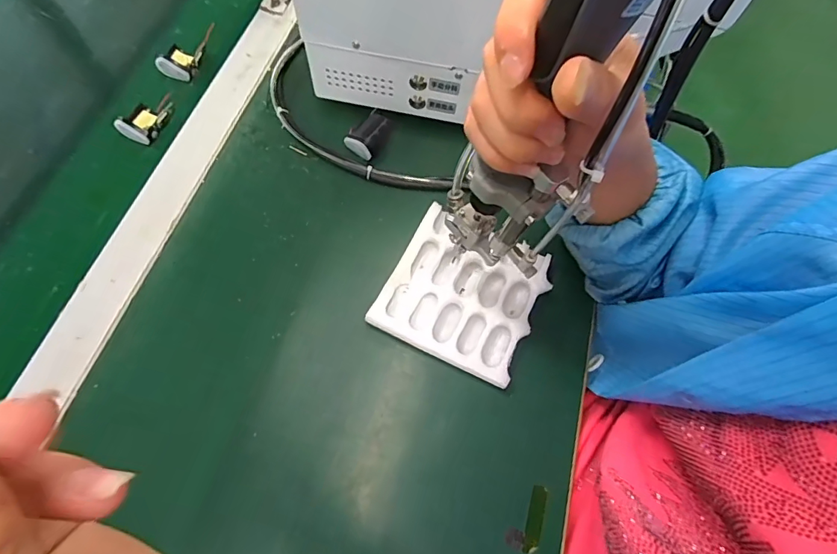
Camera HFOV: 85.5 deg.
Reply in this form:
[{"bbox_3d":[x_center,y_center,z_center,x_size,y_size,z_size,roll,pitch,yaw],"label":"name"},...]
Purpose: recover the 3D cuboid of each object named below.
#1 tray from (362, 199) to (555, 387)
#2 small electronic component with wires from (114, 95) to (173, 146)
[{"bbox_3d":[0.039,0.014,0.403,0.126,0.019,0.122,25,67,10],"label":"tray"},{"bbox_3d":[-0.291,-0.174,0.484,0.039,0.020,0.062,15,66,6],"label":"small electronic component with wires"}]

